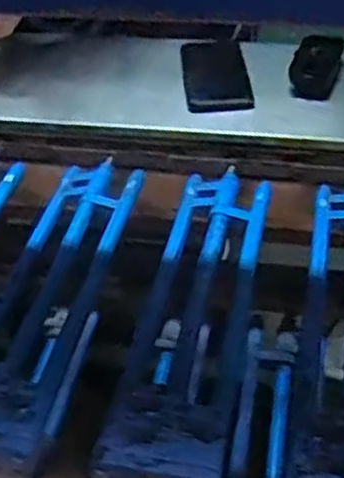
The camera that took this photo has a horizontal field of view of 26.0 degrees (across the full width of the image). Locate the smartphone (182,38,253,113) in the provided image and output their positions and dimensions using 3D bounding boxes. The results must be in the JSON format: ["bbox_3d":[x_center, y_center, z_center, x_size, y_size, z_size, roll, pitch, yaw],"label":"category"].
[{"bbox_3d":[0.054,-0.207,0.923,0.078,0.011,0.168,-4,40,-1],"label":"smartphone"}]

